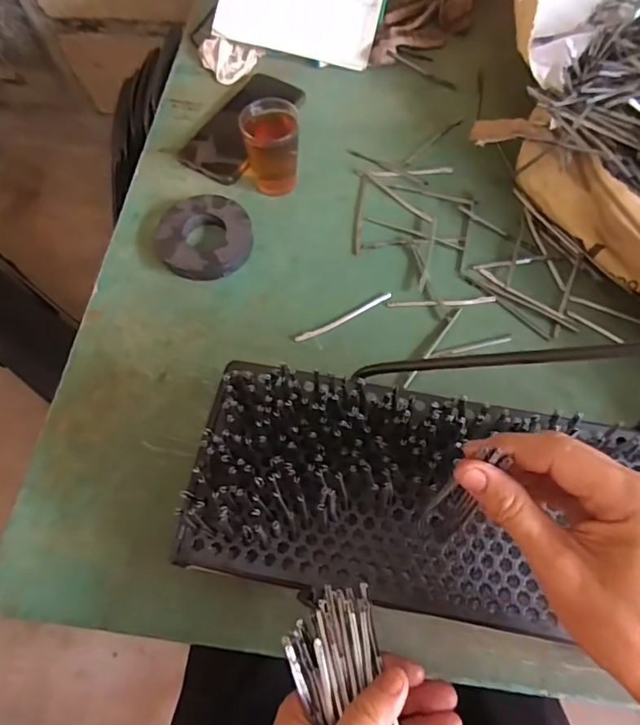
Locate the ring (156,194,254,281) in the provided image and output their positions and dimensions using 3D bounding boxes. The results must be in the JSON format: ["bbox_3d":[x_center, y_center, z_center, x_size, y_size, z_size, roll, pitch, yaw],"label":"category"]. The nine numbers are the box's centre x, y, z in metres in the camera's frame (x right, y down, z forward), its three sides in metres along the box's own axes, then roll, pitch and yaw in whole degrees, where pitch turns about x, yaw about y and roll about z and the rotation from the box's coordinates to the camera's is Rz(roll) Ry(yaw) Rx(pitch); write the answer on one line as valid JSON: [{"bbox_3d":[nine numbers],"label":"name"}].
[{"bbox_3d":[-0.118,-0.128,0.530,0.096,0.026,0.094,-1,66,1],"label":"ring"}]

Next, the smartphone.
[{"bbox_3d":[-0.090,-0.281,0.603,0.081,0.012,0.162,29,70,14],"label":"smartphone"}]

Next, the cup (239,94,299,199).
[{"bbox_3d":[-0.048,-0.218,0.531,0.053,0.081,0.058,-1,66,1],"label":"cup"}]

